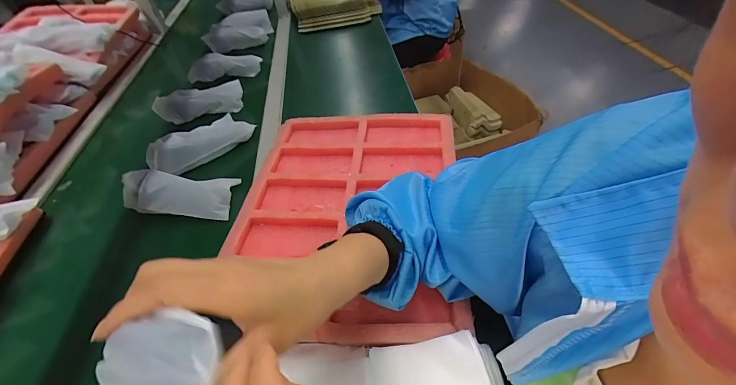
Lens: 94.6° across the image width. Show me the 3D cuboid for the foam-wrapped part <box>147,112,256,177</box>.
[{"bbox_3d":[-0.327,-0.101,0.666,0.191,0.059,0.058,-38,53,-26],"label":"foam-wrapped part"}]

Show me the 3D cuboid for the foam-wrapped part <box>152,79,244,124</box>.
[{"bbox_3d":[-0.382,-0.207,0.779,0.188,0.062,0.048,-13,46,-5],"label":"foam-wrapped part"}]

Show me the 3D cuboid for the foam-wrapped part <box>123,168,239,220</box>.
[{"bbox_3d":[-0.318,0.003,0.574,0.174,0.053,0.079,7,46,-5],"label":"foam-wrapped part"}]

